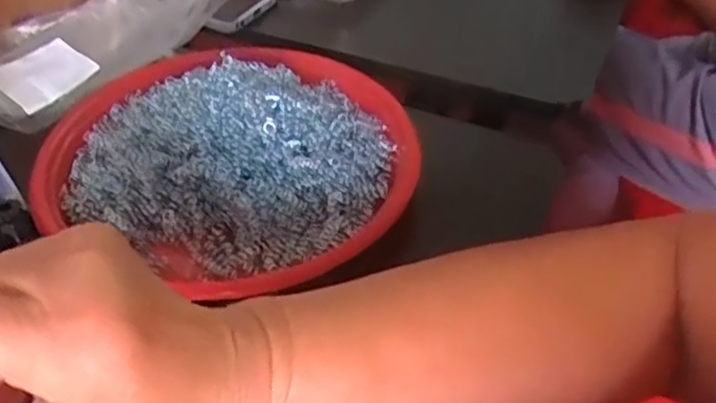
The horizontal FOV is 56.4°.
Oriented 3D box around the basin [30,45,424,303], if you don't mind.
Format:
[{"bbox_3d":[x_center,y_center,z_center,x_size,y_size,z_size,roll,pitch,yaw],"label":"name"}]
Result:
[{"bbox_3d":[-0.083,-0.040,0.428,0.246,0.069,0.226,19,47,20],"label":"basin"}]

